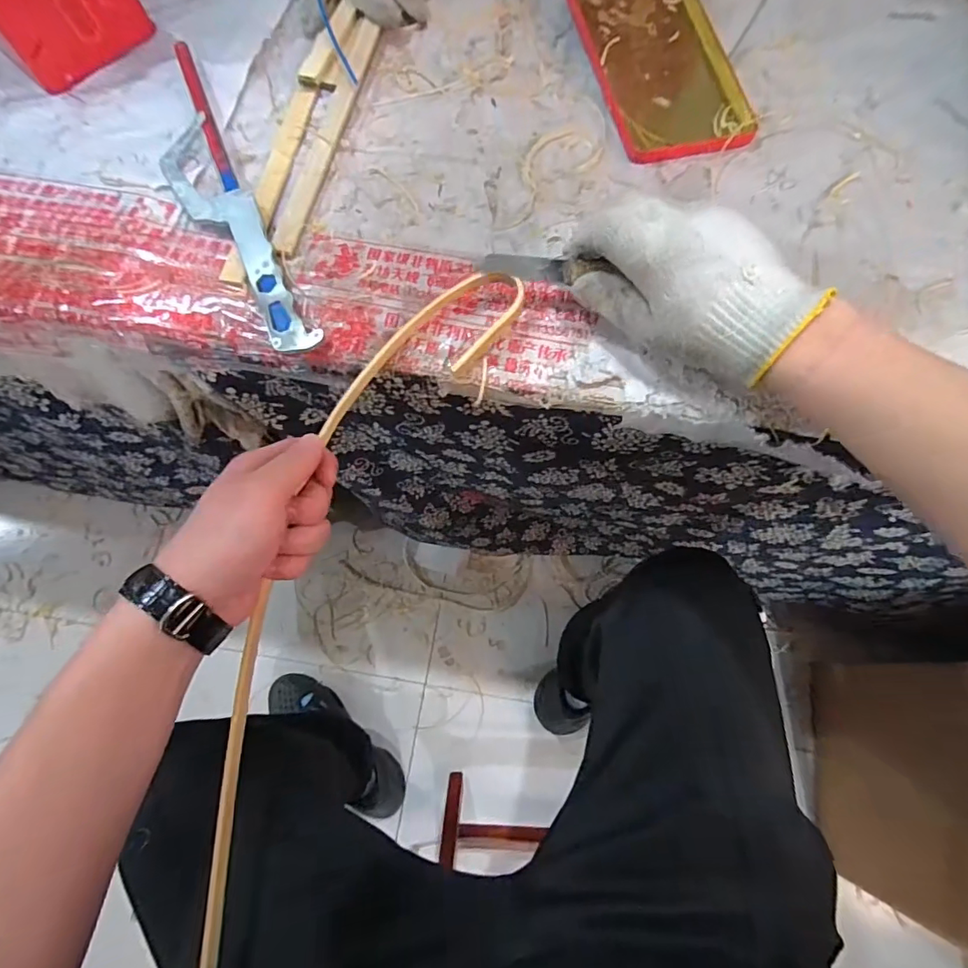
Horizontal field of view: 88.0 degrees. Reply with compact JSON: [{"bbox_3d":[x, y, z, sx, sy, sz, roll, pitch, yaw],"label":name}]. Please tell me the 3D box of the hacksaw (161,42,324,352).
[{"bbox_3d":[-0.205,-0.221,0.383,0.052,0.016,0.308,-26,72,-9],"label":"hacksaw"}]

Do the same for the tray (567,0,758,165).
[{"bbox_3d":[0.151,-0.386,0.442,0.117,0.027,0.236,-13,71,-5],"label":"tray"}]

